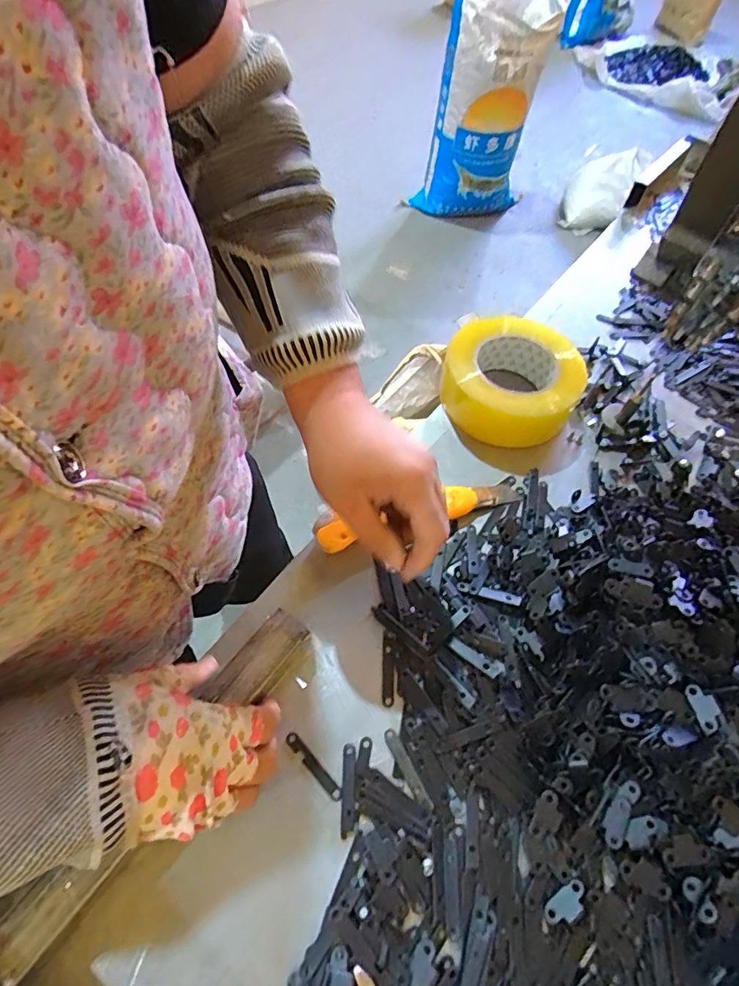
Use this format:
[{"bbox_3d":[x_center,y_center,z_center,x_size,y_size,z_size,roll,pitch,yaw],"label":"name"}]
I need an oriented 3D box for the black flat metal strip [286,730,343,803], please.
[{"bbox_3d":[-0.038,0.184,0.342,0.009,0.004,0.052,-39,69,-24],"label":"black flat metal strip"}]

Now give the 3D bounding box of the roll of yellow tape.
[{"bbox_3d":[0.137,-0.109,0.498,0.127,0.054,0.120,2,59,-3],"label":"roll of yellow tape"}]

